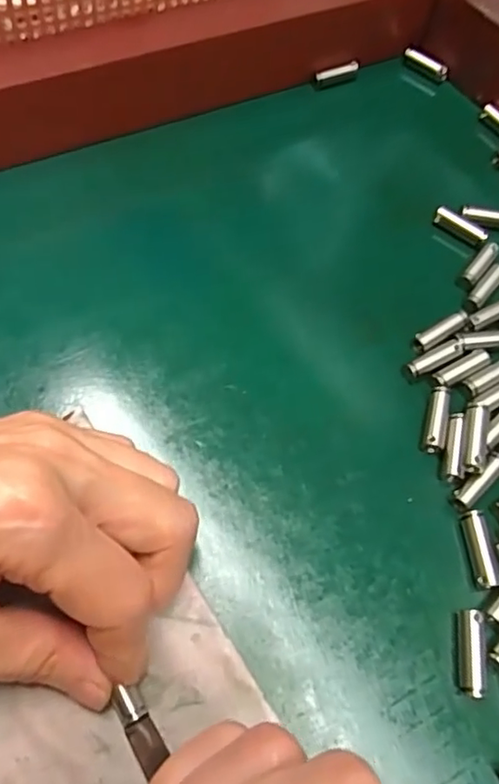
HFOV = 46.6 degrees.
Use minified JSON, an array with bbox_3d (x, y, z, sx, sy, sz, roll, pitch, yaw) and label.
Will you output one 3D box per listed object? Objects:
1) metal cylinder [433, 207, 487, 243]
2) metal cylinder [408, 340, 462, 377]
[{"bbox_3d":[0.094,-0.074,0.257,0.024,0.005,0.006,35,68,13],"label":"metal cylinder"},{"bbox_3d":[0.072,-0.014,0.223,0.025,0.004,0.006,-27,69,-15],"label":"metal cylinder"}]

